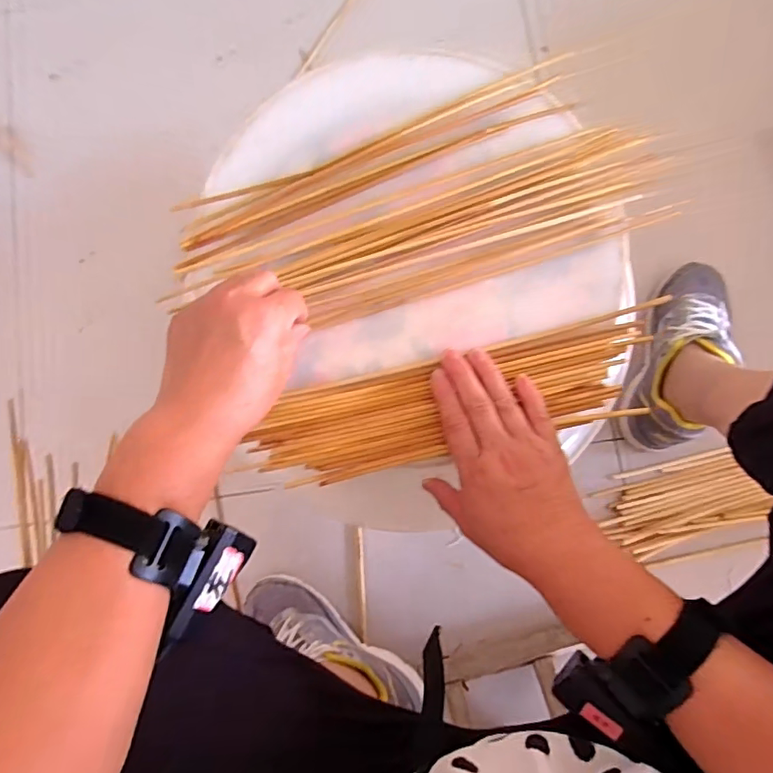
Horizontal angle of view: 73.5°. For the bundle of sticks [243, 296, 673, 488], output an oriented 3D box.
[{"bbox_3d":[0.051,0.013,0.380,0.292,0.012,0.072,-14,81,0],"label":"bundle of sticks"}]

